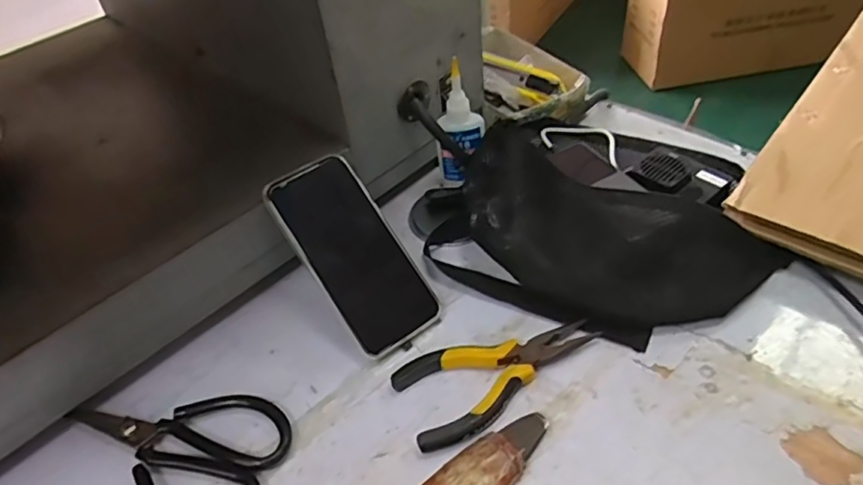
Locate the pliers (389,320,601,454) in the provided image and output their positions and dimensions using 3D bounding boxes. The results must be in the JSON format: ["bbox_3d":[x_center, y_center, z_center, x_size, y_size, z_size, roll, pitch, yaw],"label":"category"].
[{"bbox_3d":[0.052,0.094,0.435,0.150,0.016,0.069,-20,44,-13],"label":"pliers"}]

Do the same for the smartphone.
[{"bbox_3d":[-0.062,0.008,0.478,0.076,0.010,0.161,-32,84,-24],"label":"smartphone"}]

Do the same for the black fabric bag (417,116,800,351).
[{"bbox_3d":[0.134,-0.013,0.490,0.282,0.082,0.153,16,48,23],"label":"black fabric bag"}]

